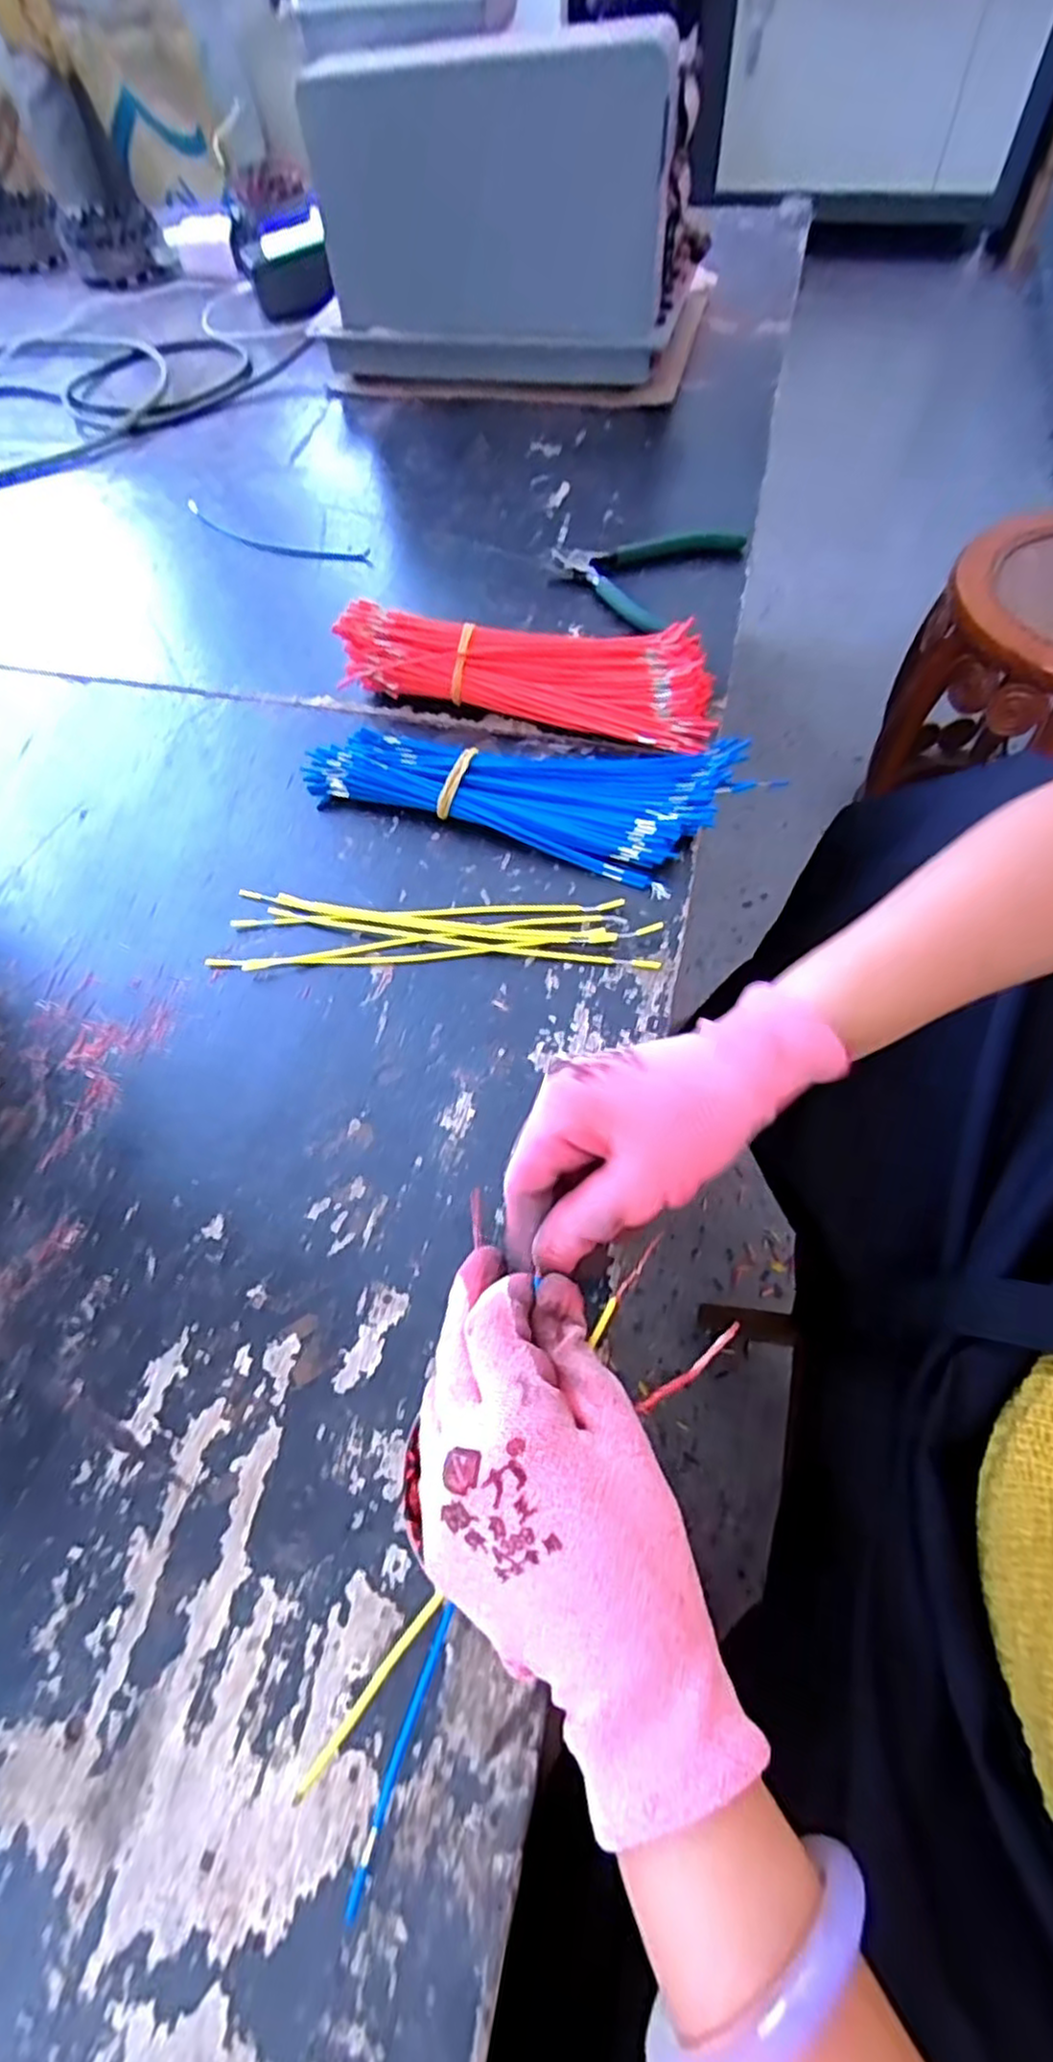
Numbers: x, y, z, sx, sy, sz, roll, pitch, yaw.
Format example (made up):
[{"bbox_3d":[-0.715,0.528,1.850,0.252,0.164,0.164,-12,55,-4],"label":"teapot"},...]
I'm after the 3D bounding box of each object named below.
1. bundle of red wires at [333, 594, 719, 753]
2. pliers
[{"bbox_3d":[0.002,-0.246,0.492,0.254,0.042,0.085,14,65,10],"label":"bundle of red wires"},{"bbox_3d":[0.083,-0.359,0.558,0.121,0.012,0.126,33,69,18],"label":"pliers"}]

